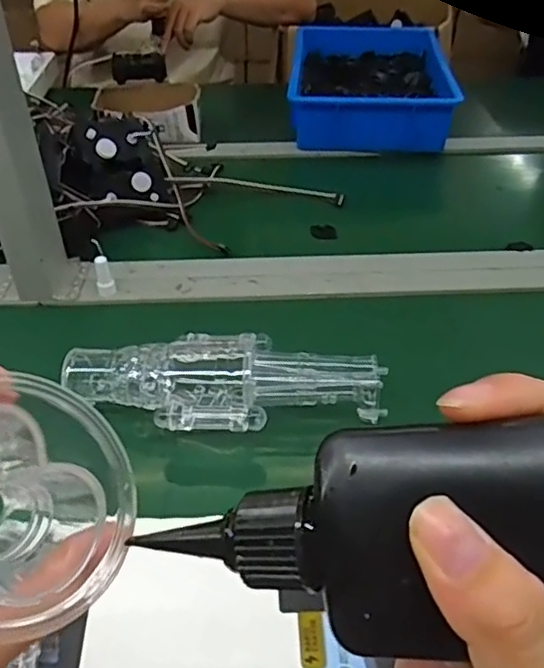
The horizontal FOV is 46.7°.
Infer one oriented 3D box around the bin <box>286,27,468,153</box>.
[{"bbox_3d":[0.176,-0.451,1.148,0.263,0.088,0.404,2,41,3],"label":"bin"}]

